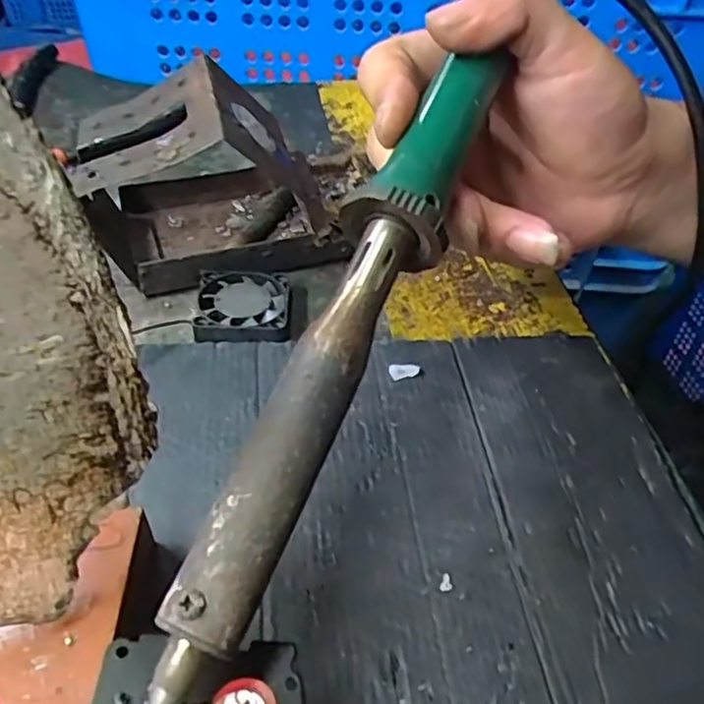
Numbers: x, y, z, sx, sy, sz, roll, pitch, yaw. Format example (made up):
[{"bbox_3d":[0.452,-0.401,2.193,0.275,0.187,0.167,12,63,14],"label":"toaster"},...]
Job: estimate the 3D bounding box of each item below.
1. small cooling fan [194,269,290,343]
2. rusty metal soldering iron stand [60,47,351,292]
[{"bbox_3d":[-0.049,-0.021,0.295,0.040,0.008,0.042,0,44,-5],"label":"small cooling fan"},{"bbox_3d":[-0.067,-0.085,0.307,0.107,0.080,0.076,-12,46,-17],"label":"rusty metal soldering iron stand"}]

